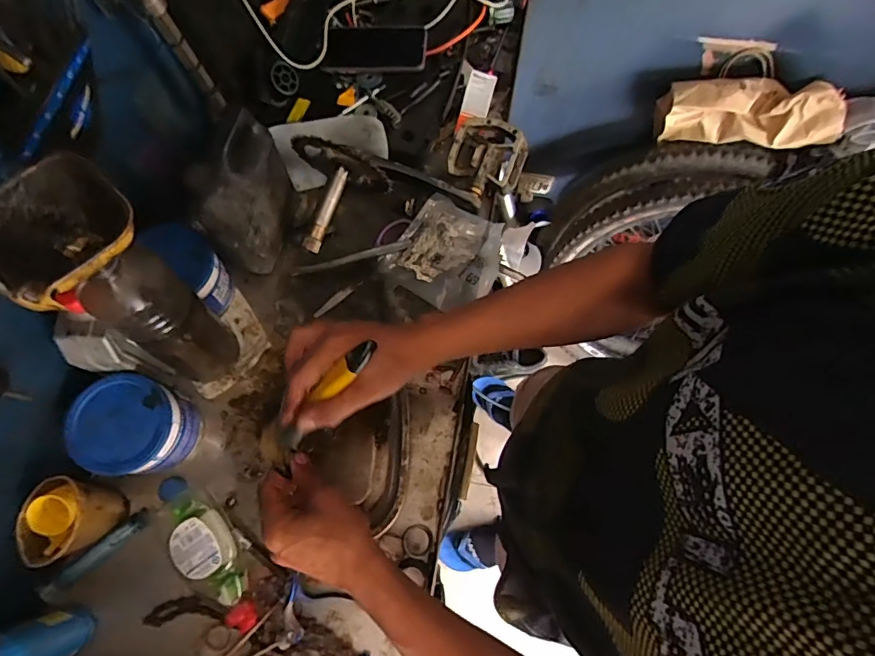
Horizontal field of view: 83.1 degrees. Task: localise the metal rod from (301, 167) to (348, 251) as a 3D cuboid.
[{"bbox_3d":[-0.143,-0.154,0.641,0.019,0.022,0.116,22,87,6],"label":"metal rod"}]

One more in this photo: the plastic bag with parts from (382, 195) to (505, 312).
[{"bbox_3d":[0.015,-0.095,0.668,0.147,0.036,0.141,32,75,9],"label":"plastic bag with parts"}]

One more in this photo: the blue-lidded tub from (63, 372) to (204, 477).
[{"bbox_3d":[-0.334,0.114,0.561,0.103,0.102,0.100,0,73,-1],"label":"blue-lidded tub"}]

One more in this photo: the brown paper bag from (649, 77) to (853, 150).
[{"bbox_3d":[0.574,-0.395,0.917,0.311,0.142,0.081,11,72,15],"label":"brown paper bag"}]

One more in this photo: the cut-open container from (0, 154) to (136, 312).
[{"bbox_3d":[-0.271,-0.069,0.364,0.090,0.061,0.096,40,76,11],"label":"cut-open container"}]

